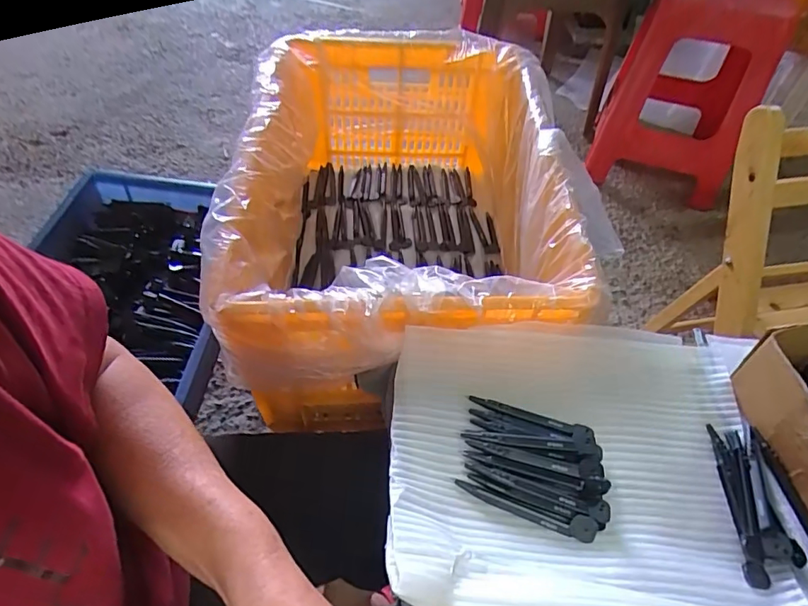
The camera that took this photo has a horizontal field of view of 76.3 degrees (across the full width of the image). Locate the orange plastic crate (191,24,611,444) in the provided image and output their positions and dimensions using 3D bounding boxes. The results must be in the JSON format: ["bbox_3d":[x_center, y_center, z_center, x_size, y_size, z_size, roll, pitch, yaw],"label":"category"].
[{"bbox_3d":[0.001,-0.106,0.638,0.355,0.249,0.496,3,51,0],"label":"orange plastic crate"}]

